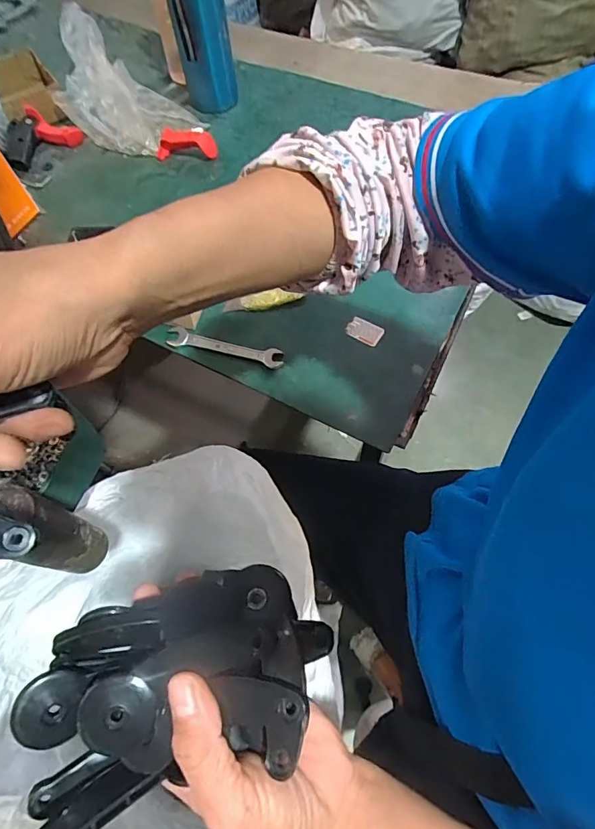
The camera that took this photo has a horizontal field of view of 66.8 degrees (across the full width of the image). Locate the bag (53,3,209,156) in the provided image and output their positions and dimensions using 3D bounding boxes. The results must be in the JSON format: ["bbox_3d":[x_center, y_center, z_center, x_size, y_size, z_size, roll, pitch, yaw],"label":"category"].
[{"bbox_3d":[-0.238,-0.457,0.628,0.163,0.133,0.120,8,63,7],"label":"bag"}]

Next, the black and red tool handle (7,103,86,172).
[{"bbox_3d":[-0.356,-0.379,0.618,0.053,0.049,0.106,39,70,20],"label":"black and red tool handle"}]

